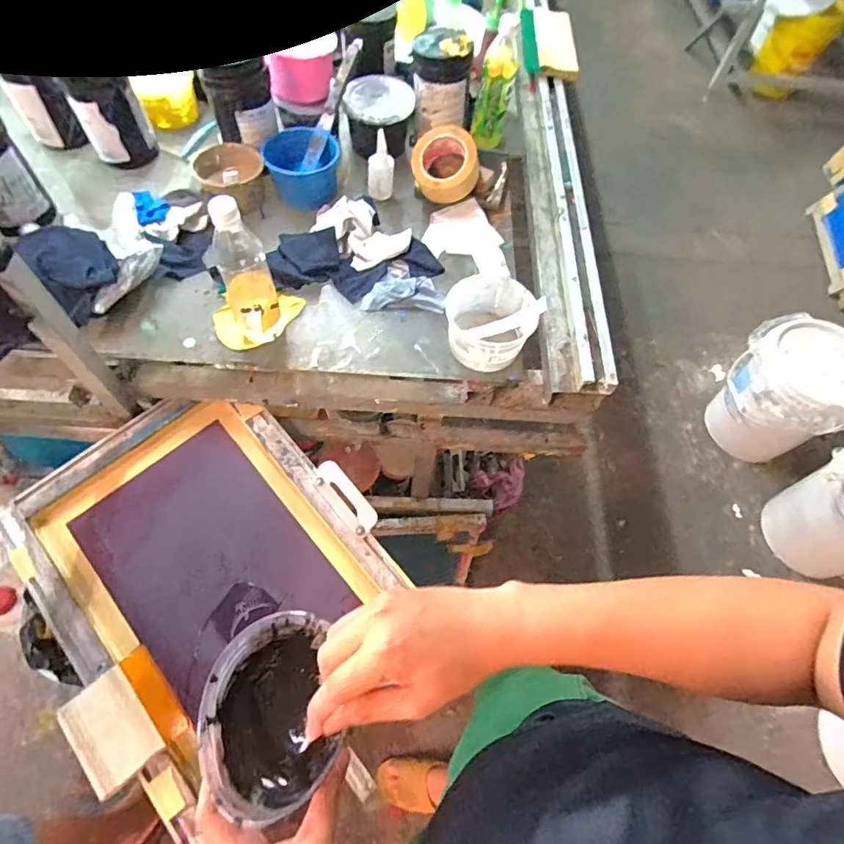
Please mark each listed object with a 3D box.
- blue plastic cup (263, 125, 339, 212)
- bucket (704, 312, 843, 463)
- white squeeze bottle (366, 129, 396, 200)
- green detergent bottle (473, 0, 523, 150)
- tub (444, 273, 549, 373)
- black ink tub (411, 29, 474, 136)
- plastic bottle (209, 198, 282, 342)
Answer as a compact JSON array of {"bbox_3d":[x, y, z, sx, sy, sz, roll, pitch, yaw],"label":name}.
[{"bbox_3d":[-0.202,-0.437,0.867,0.120,0.070,0.126,2,61,-3],"label":"blue plastic cup"},{"bbox_3d":[1.071,-0.068,1.518,0.284,0.357,0.354,-30,67,-19],"label":"bucket"},{"bbox_3d":[-0.070,-0.442,0.875,0.043,0.100,0.039,-27,66,-18],"label":"white squeeze bottle"},{"bbox_3d":[0.134,-0.623,0.905,0.062,0.228,0.061,2,61,-3],"label":"green detergent bottle"},{"bbox_3d":[0.094,-0.143,0.729,0.125,0.091,0.119,2,61,-3],"label":"tub"},{"bbox_3d":[0.034,-0.612,0.917,0.102,0.141,0.089,-14,63,-12],"label":"black ink tub"},{"bbox_3d":[-0.231,-0.189,0.663,0.064,0.210,0.054,-16,63,-13],"label":"plastic bottle"}]

